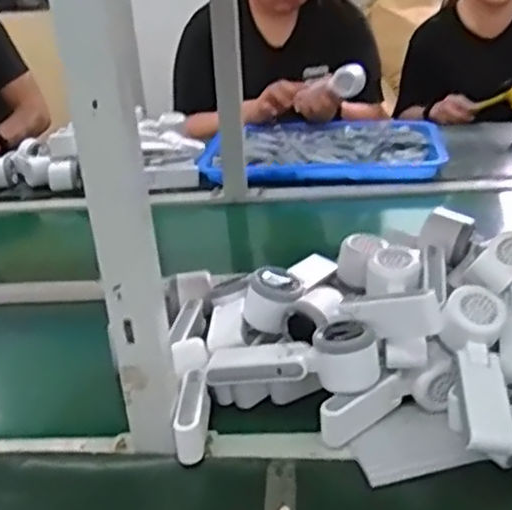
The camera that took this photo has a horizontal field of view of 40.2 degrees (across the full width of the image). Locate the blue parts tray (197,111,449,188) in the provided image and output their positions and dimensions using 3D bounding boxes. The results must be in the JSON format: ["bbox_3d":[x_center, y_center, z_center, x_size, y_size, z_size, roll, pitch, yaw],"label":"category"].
[{"bbox_3d":[0.135,-0.211,1.427,0.488,0.063,0.292,-4,26,1],"label":"blue parts tray"}]

